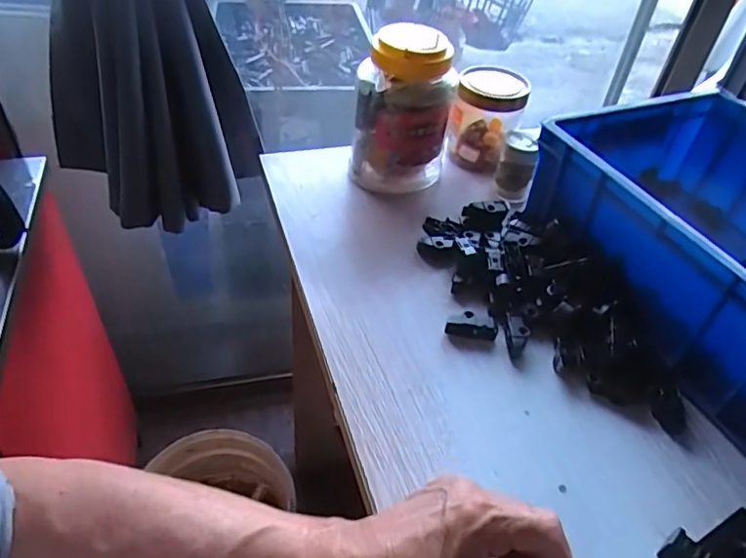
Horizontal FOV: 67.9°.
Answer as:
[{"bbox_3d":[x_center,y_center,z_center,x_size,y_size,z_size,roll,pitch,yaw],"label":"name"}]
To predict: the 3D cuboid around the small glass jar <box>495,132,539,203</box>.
[{"bbox_3d":[0.168,-0.131,0.656,0.040,0.073,0.045,18,45,11],"label":"small glass jar"}]

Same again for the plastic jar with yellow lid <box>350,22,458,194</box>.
[{"bbox_3d":[0.036,-0.187,0.631,0.098,0.172,0.082,16,45,10],"label":"plastic jar with yellow lid"}]

